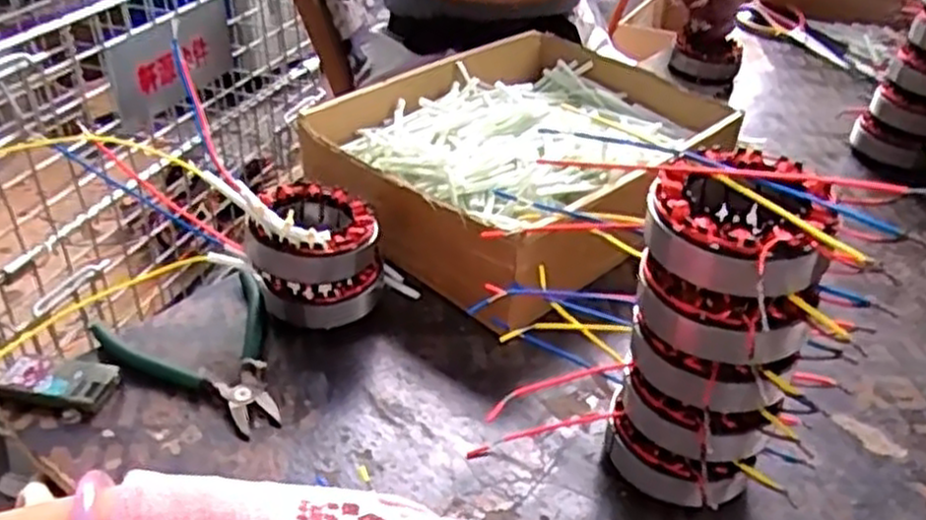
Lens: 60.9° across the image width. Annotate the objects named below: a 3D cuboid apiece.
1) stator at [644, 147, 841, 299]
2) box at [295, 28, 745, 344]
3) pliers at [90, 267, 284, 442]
[{"bbox_3d":[0.134,-0.017,0.386,0.088,0.041,0.088,13,37,15],"label":"stator"},{"bbox_3d":[0.057,-0.088,0.693,0.258,0.097,0.346,27,42,30],"label":"box"},{"bbox_3d":[-0.167,0.066,0.523,0.110,0.026,0.125,-22,42,-30],"label":"pliers"}]

